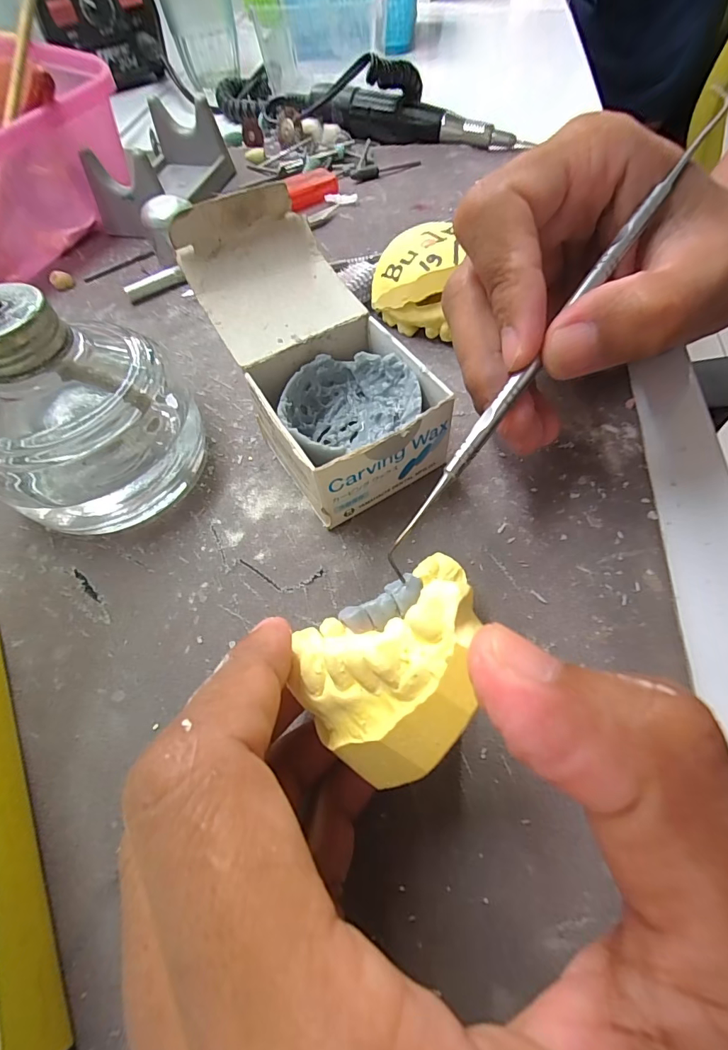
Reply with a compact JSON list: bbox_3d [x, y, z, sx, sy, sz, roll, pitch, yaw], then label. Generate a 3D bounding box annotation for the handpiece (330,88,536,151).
[{"bbox_3d":[0.044,-0.288,0.310,0.135,0.024,0.020,19,62,15],"label":"handpiece"}]

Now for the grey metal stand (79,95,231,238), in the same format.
[{"bbox_3d":[-0.131,-0.229,0.278,0.058,0.036,0.100,9,60,10],"label":"grey metal stand"}]

